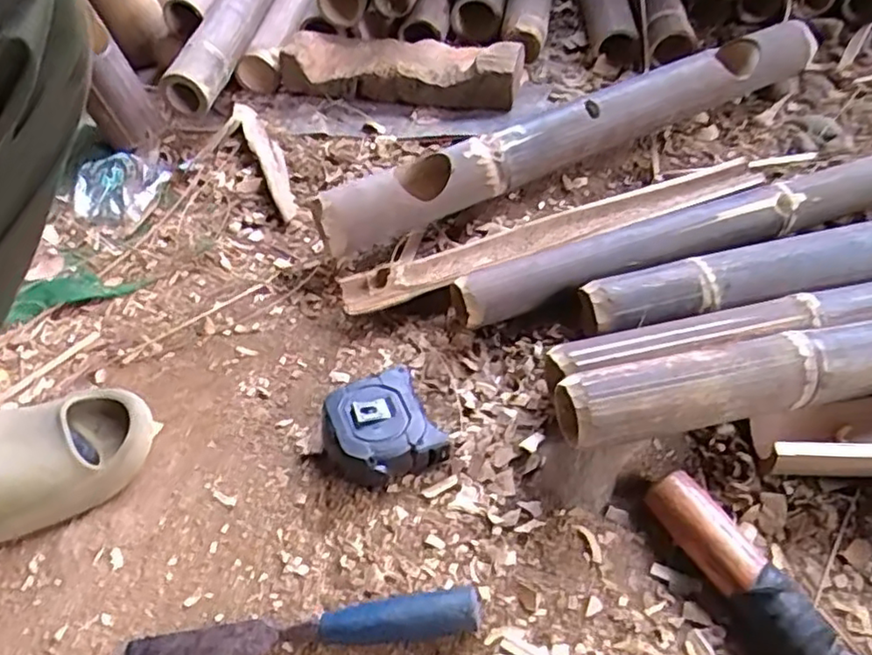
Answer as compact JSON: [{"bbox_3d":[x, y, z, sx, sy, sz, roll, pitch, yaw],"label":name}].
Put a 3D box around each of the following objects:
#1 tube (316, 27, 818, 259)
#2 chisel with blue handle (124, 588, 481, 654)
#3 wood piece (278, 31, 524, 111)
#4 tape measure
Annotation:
[{"bbox_3d":[0.155,-0.216,0.708,0.596,0.066,0.059,-25,51,-16],"label":"tube"},{"bbox_3d":[-0.088,0.196,0.425,0.231,0.026,0.025,-7,48,-1],"label":"chisel with blue handle"},{"bbox_3d":[-0.041,-0.329,0.833,0.295,0.062,0.096,9,50,13],"label":"wood piece"},{"bbox_3d":[-0.041,0.077,0.509,0.077,0.044,0.082,-3,49,3],"label":"tape measure"}]

